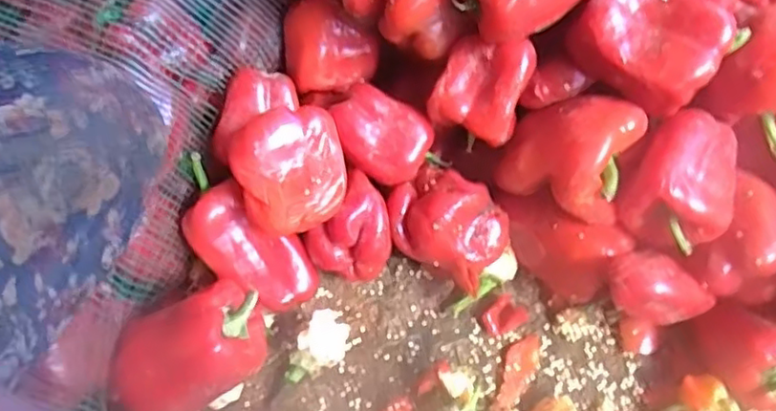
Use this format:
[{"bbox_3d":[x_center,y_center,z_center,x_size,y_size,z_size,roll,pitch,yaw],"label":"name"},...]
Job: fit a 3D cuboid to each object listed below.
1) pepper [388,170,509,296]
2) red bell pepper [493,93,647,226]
[{"bbox_3d":[0.044,0.016,0.502,0.091,0.060,0.059,25,62,17],"label":"pepper"},{"bbox_3d":[0.125,-0.036,0.465,0.090,0.076,0.070,17,60,13],"label":"red bell pepper"}]

